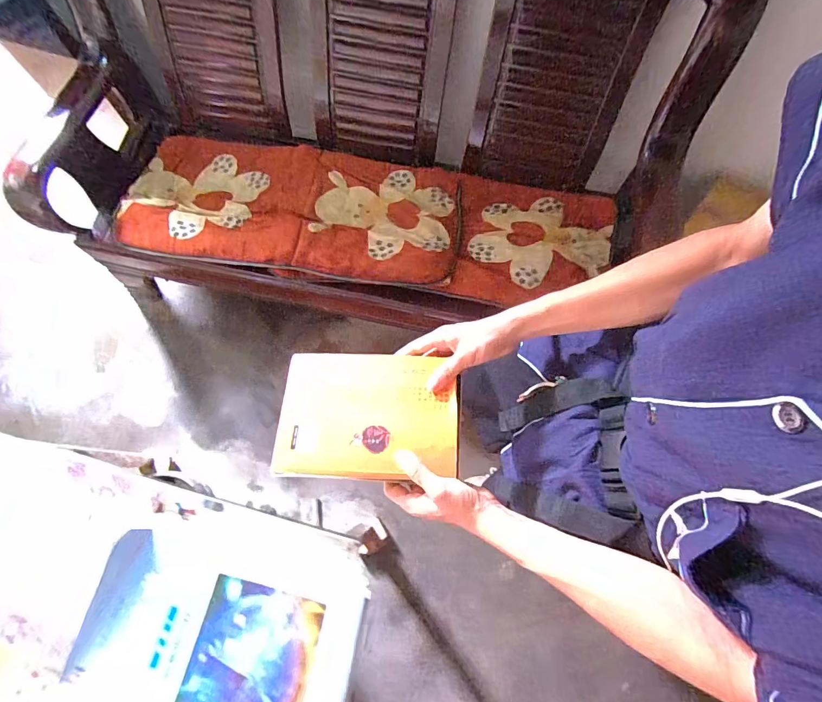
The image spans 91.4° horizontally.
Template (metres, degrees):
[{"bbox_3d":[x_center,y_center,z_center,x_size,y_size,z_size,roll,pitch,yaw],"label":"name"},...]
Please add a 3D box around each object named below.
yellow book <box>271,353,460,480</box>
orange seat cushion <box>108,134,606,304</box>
[{"bbox_3d":[-0.052,0.077,0.491,0.217,0.018,0.151,2,71,1],"label":"yellow book"},{"bbox_3d":[-0.117,-0.411,1.204,1.412,0.083,0.454,8,72,3],"label":"orange seat cushion"}]

